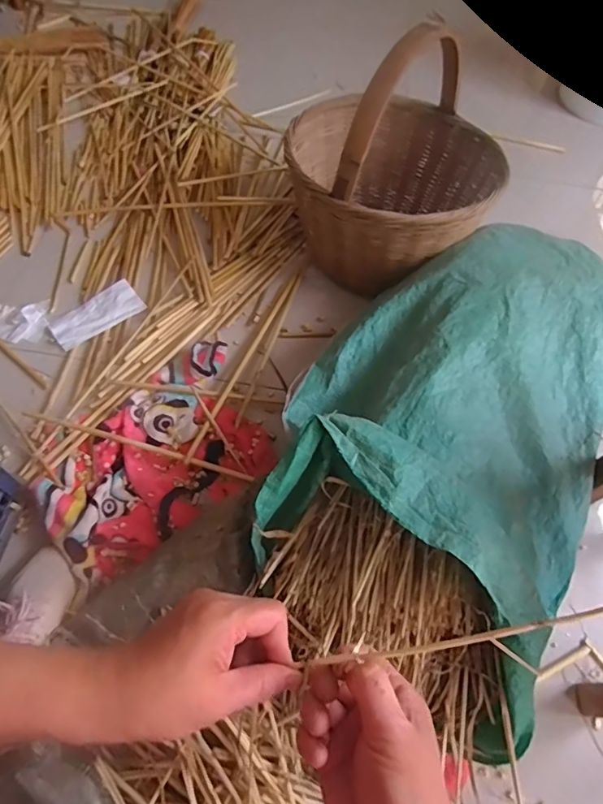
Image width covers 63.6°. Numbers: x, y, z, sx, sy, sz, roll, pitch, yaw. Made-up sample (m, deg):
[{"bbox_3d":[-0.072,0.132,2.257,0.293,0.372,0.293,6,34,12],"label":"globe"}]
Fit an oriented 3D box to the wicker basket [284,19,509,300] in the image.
[{"bbox_3d":[0.181,-0.467,0.949,0.406,0.403,0.400,5,59,-3],"label":"wicker basket"}]

